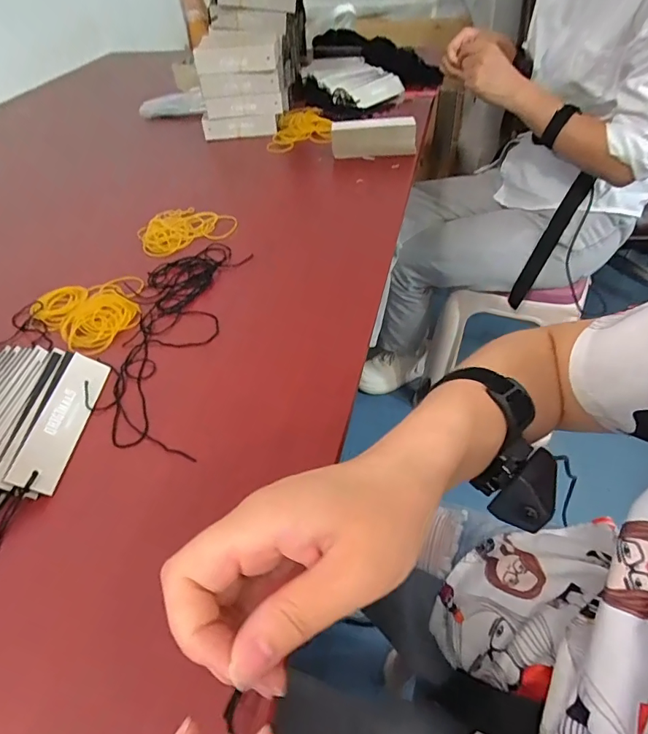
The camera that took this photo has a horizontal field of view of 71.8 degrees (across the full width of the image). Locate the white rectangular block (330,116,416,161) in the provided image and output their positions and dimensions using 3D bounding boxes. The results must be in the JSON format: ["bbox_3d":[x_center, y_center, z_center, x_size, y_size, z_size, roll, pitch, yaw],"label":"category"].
[{"bbox_3d":[0.076,-0.352,0.682,0.125,0.047,0.019,-2,47,2],"label":"white rectangular block"}]

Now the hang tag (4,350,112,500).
[{"bbox_3d":[-0.208,0.039,0.359,0.032,0.005,0.124,24,43,-23],"label":"hang tag"}]

